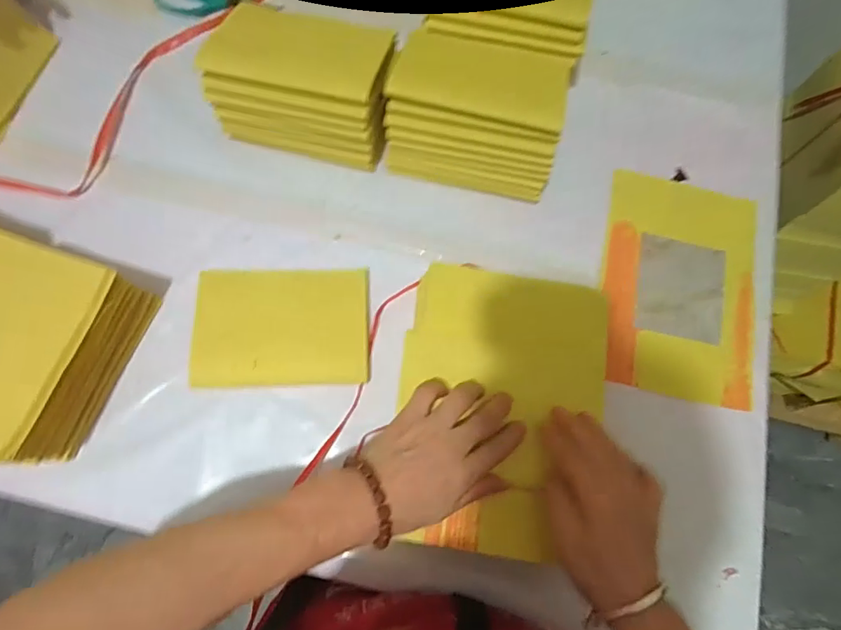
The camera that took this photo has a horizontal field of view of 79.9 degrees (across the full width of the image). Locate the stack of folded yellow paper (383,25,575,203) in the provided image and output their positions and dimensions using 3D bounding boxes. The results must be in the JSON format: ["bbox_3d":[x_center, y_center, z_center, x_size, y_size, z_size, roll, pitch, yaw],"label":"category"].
[{"bbox_3d":[0.055,-0.209,0.496,0.167,0.091,0.138,12,73,2],"label":"stack of folded yellow paper"}]

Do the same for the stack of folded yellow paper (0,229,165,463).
[{"bbox_3d":[-0.330,0.031,0.427,0.126,0.087,0.161,18,73,3],"label":"stack of folded yellow paper"}]

